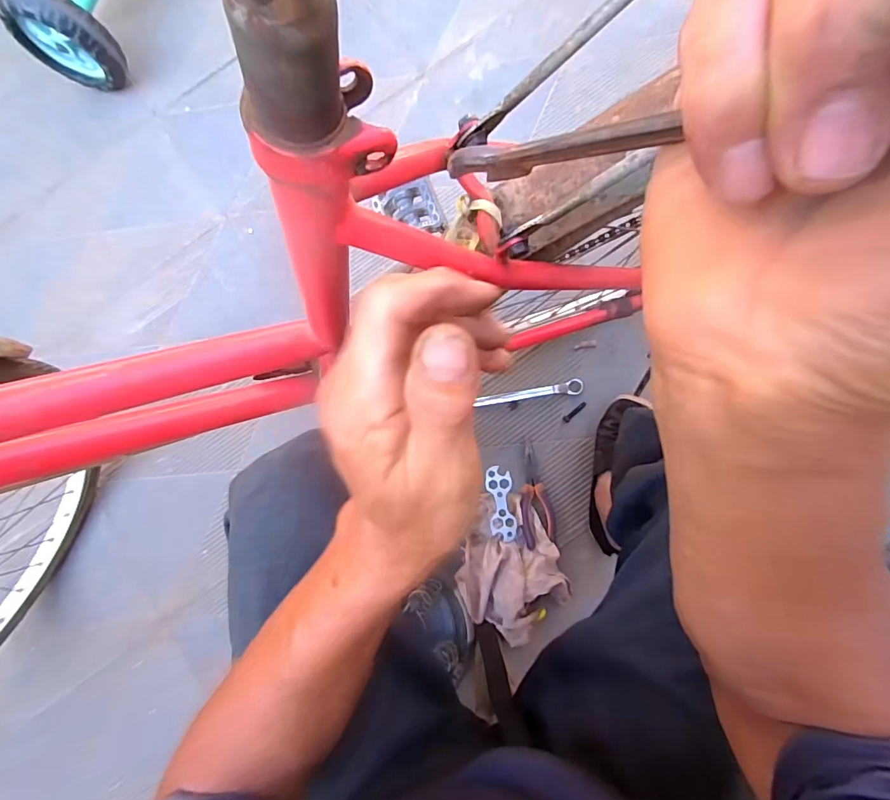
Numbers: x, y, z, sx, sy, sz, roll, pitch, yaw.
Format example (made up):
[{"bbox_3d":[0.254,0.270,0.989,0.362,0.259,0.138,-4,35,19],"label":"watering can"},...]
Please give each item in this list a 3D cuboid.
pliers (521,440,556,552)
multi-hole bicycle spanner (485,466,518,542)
[{"bbox_3d":[0.154,0.161,0.775,0.053,0.014,0.170,-6,81,4],"label":"pliers"},{"bbox_3d":[0.096,0.177,0.785,0.044,0.006,0.125,-5,74,3],"label":"multi-hole bicycle spanner"}]

